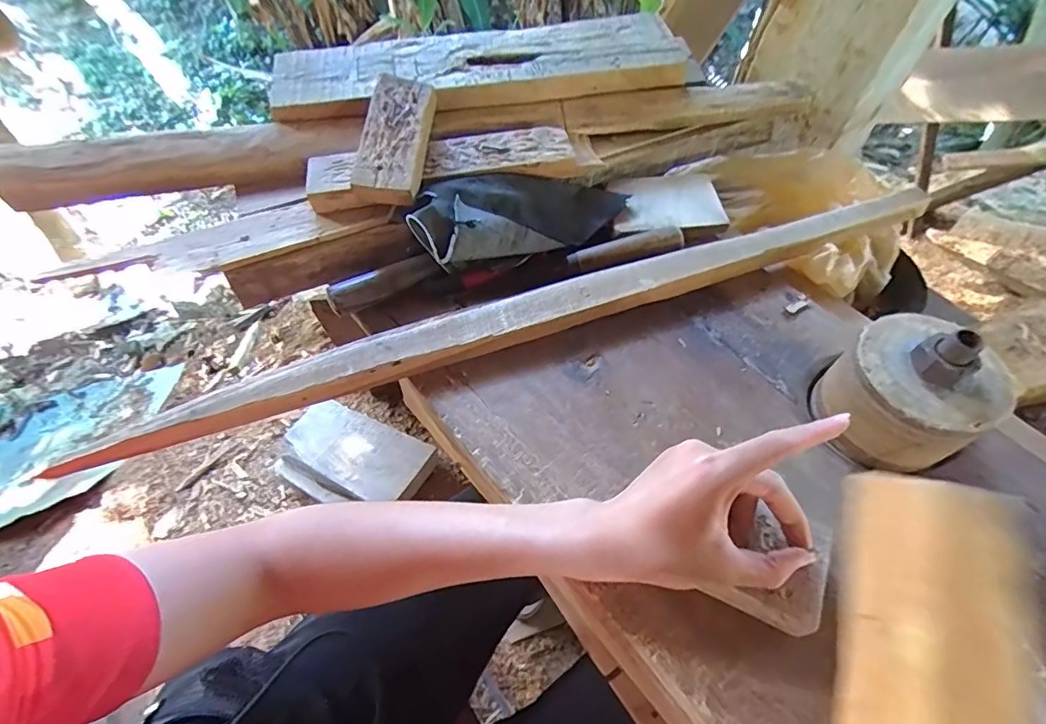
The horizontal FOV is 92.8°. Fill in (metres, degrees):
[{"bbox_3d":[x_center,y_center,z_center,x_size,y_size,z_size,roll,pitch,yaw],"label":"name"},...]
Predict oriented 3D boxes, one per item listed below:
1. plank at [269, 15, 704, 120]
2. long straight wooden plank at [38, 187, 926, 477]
[{"bbox_3d":[-0.038,-0.331,0.562,0.474,0.033,0.117,-10,59,-5],"label":"plank"},{"bbox_3d":[0.017,-0.050,0.468,0.797,0.027,0.043,-17,60,-9],"label":"long straight wooden plank"}]

